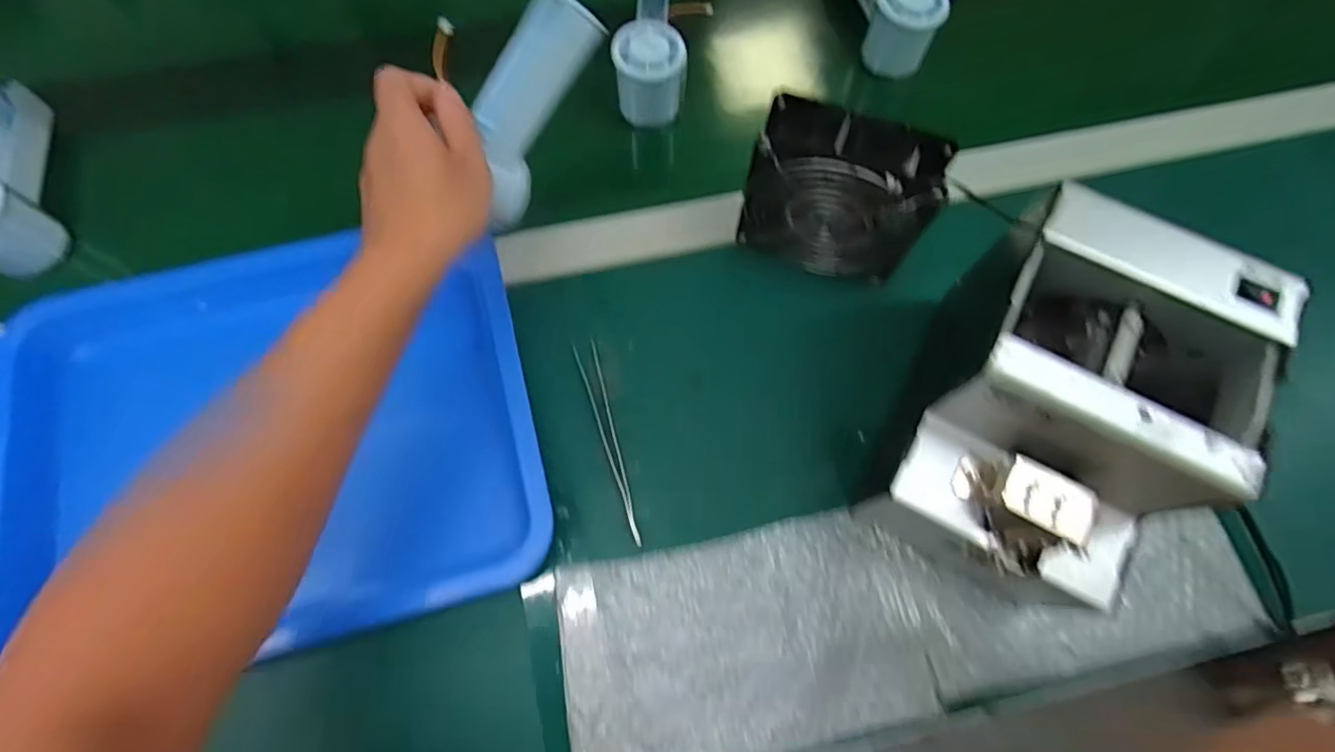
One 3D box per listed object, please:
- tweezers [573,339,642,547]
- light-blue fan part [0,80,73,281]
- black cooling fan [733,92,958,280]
[{"bbox_3d":[-0.038,0.041,0.406,0.015,0.007,0.144,-17,72,-6],"label":"tweezers"},{"bbox_3d":[-0.498,-0.151,0.445,0.051,0.058,0.155,-17,71,-8],"label":"light-blue fan part"},{"bbox_3d":[0.112,-0.123,0.405,0.119,0.111,0.052,15,72,5],"label":"black cooling fan"}]

